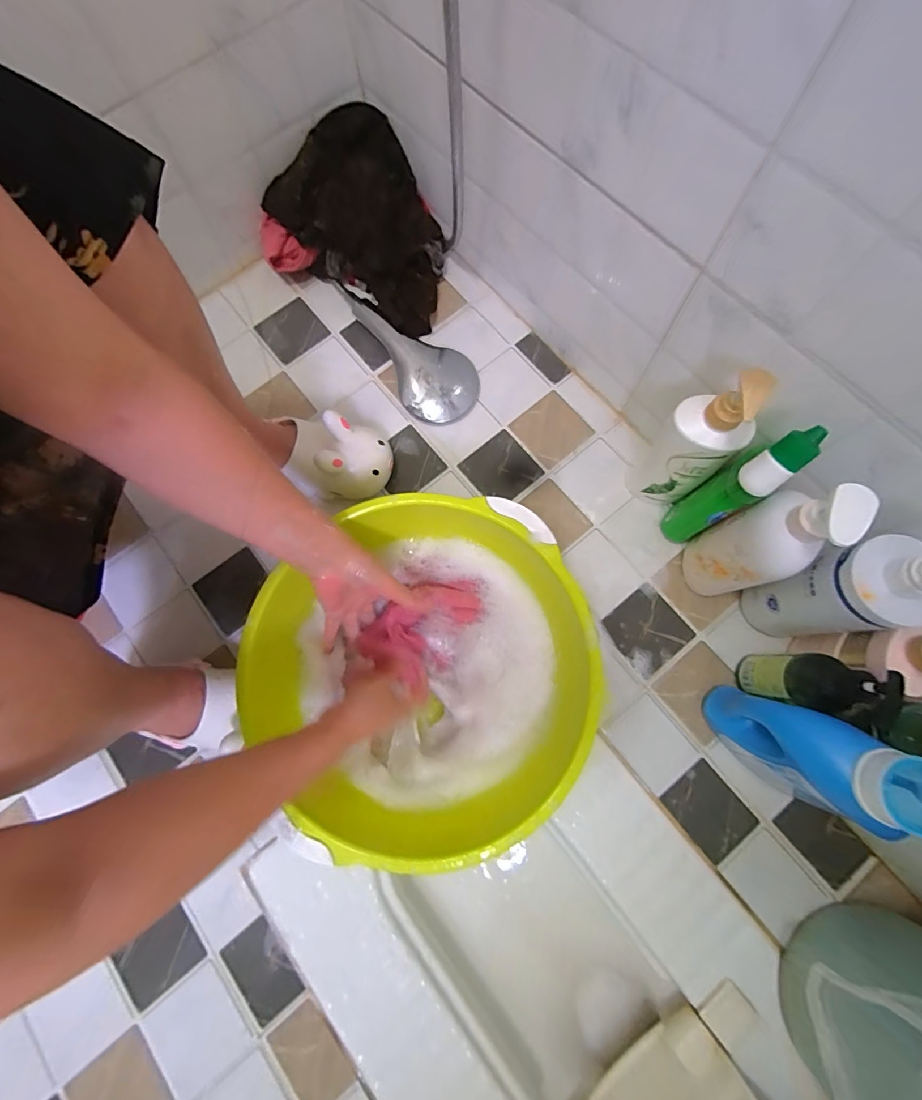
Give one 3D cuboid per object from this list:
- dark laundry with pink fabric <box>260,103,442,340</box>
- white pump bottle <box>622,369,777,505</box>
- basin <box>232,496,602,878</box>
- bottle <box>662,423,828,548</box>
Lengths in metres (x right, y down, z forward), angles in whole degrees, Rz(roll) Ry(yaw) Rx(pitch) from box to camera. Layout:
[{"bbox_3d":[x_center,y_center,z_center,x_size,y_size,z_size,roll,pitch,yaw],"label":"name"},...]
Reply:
[{"bbox_3d":[-0.139,-0.505,0.685,0.309,0.128,0.243,35,79,9],"label":"dark laundry with pink fabric"},{"bbox_3d":[0.268,-0.123,0.504,0.067,0.245,0.077,-43,79,-9],"label":"white pump bottle"},{"bbox_3d":[-0.036,0.132,0.508,0.342,0.149,0.345,0,76,1],"label":"basin"},{"bbox_3d":[0.302,-0.068,0.491,0.081,0.229,0.051,-34,77,-5],"label":"bottle"}]

